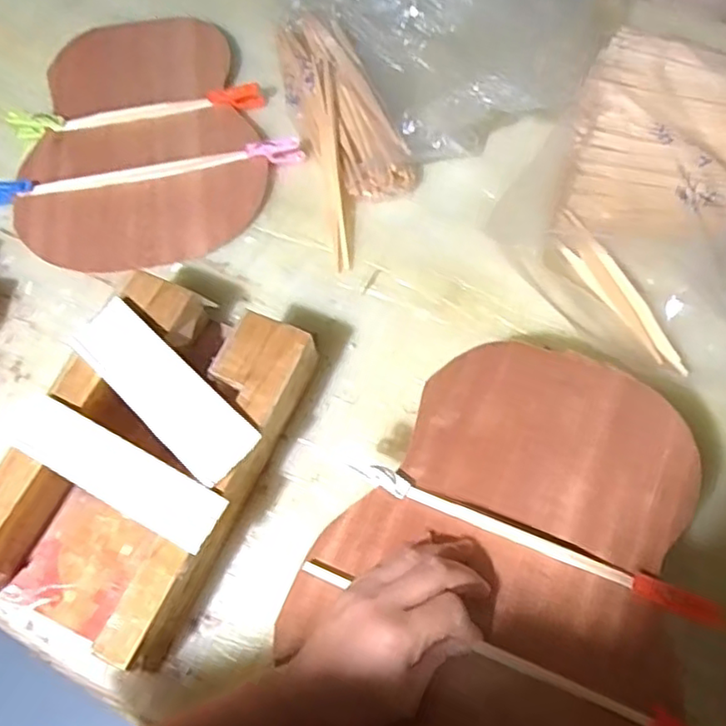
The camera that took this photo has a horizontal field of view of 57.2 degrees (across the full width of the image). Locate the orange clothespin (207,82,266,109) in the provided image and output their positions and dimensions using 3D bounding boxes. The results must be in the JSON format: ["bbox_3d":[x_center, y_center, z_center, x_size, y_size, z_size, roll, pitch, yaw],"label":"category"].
[{"bbox_3d":[-0.133,-0.279,0.700,0.055,0.017,0.023,-11,65,-2],"label":"orange clothespin"}]

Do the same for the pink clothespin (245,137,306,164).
[{"bbox_3d":[-0.088,-0.213,0.665,0.054,0.024,0.016,-9,65,-1],"label":"pink clothespin"}]

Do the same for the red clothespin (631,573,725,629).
[{"bbox_3d":[0.198,0.149,0.417,0.055,0.009,0.017,22,68,13],"label":"red clothespin"}]

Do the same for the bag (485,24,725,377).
[{"bbox_3d":[0.278,-0.147,0.585,0.241,0.093,0.287,31,70,16],"label":"bag"}]

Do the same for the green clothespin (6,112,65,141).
[{"bbox_3d":[-0.336,-0.245,0.683,0.057,0.016,0.024,9,66,7],"label":"green clothespin"}]

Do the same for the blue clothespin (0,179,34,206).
[{"bbox_3d":[-0.354,-0.170,0.659,0.057,0.017,0.017,0,65,3],"label":"blue clothespin"}]

